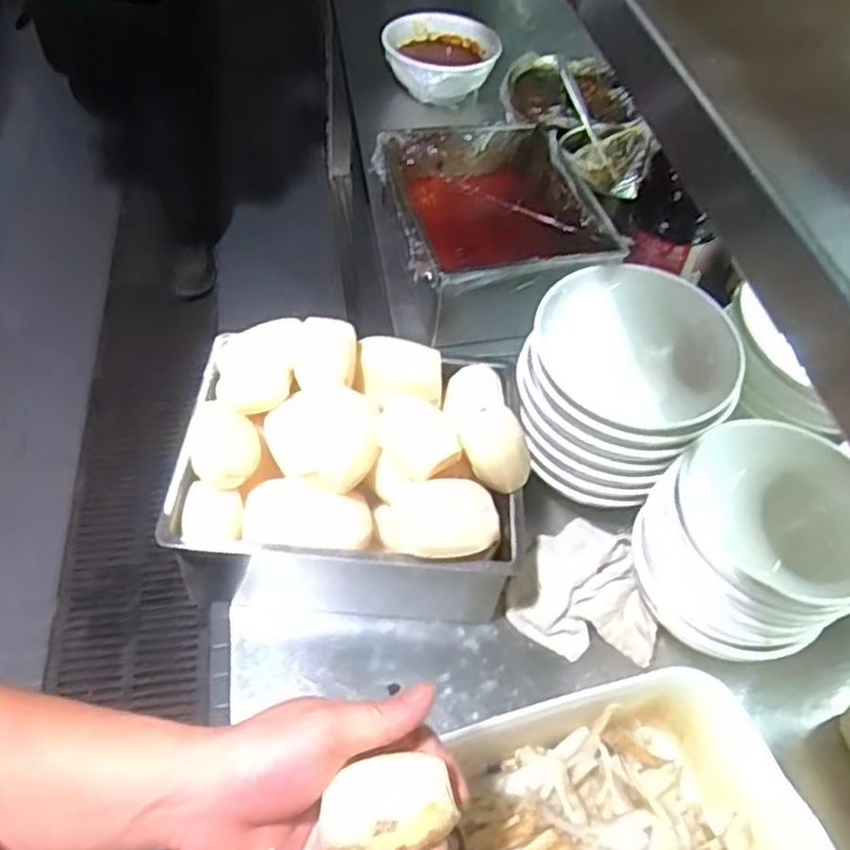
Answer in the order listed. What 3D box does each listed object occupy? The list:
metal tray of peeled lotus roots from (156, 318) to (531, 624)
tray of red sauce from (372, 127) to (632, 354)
[{"bbox_3d":[-0.064,0.039,0.694,0.285,0.177,0.213,4,51,-2],"label":"metal tray of peeled lotus roots"},{"bbox_3d":[0.078,-0.254,0.991,0.256,0.133,0.301,-10,53,-13],"label":"tray of red sauce"}]

